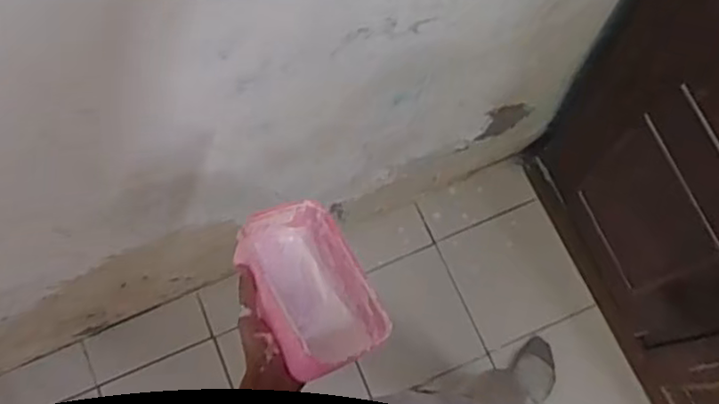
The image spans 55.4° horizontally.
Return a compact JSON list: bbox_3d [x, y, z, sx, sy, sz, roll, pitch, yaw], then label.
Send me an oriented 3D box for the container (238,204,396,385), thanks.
[{"bbox_3d":[-0.054,0.097,0.786,0.115,0.084,0.189,-31,76,-7],"label":"container"}]

